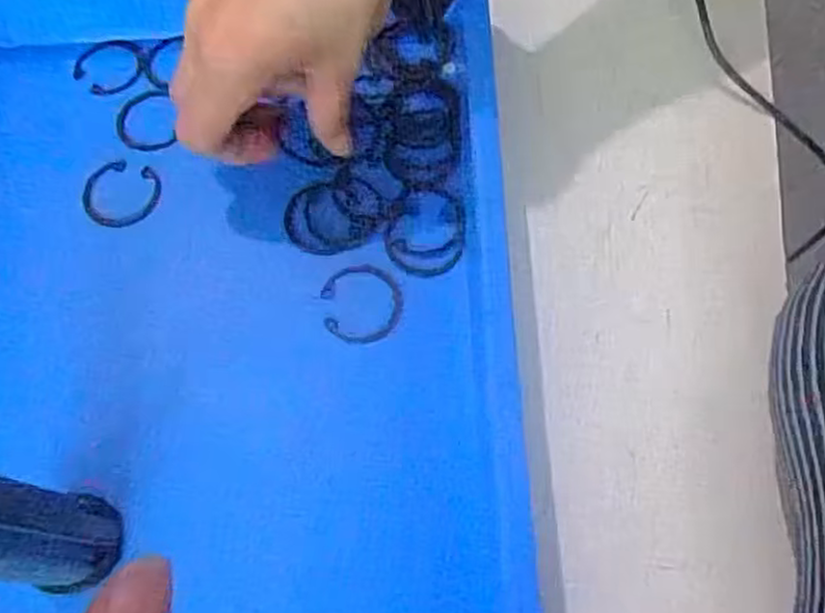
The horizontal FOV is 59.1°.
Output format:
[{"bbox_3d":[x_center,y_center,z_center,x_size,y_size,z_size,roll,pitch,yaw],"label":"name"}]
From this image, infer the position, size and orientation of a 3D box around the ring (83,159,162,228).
[{"bbox_3d":[-0.139,-0.054,0.346,0.036,0.004,0.036,0,66,0],"label":"ring"}]

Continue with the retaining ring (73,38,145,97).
[{"bbox_3d":[-0.154,-0.123,0.372,0.031,0.004,0.033,0,76,0],"label":"retaining ring"}]

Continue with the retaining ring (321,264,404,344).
[{"bbox_3d":[-0.022,-0.002,0.322,0.035,0.004,0.036,1,72,-4],"label":"retaining ring"}]

